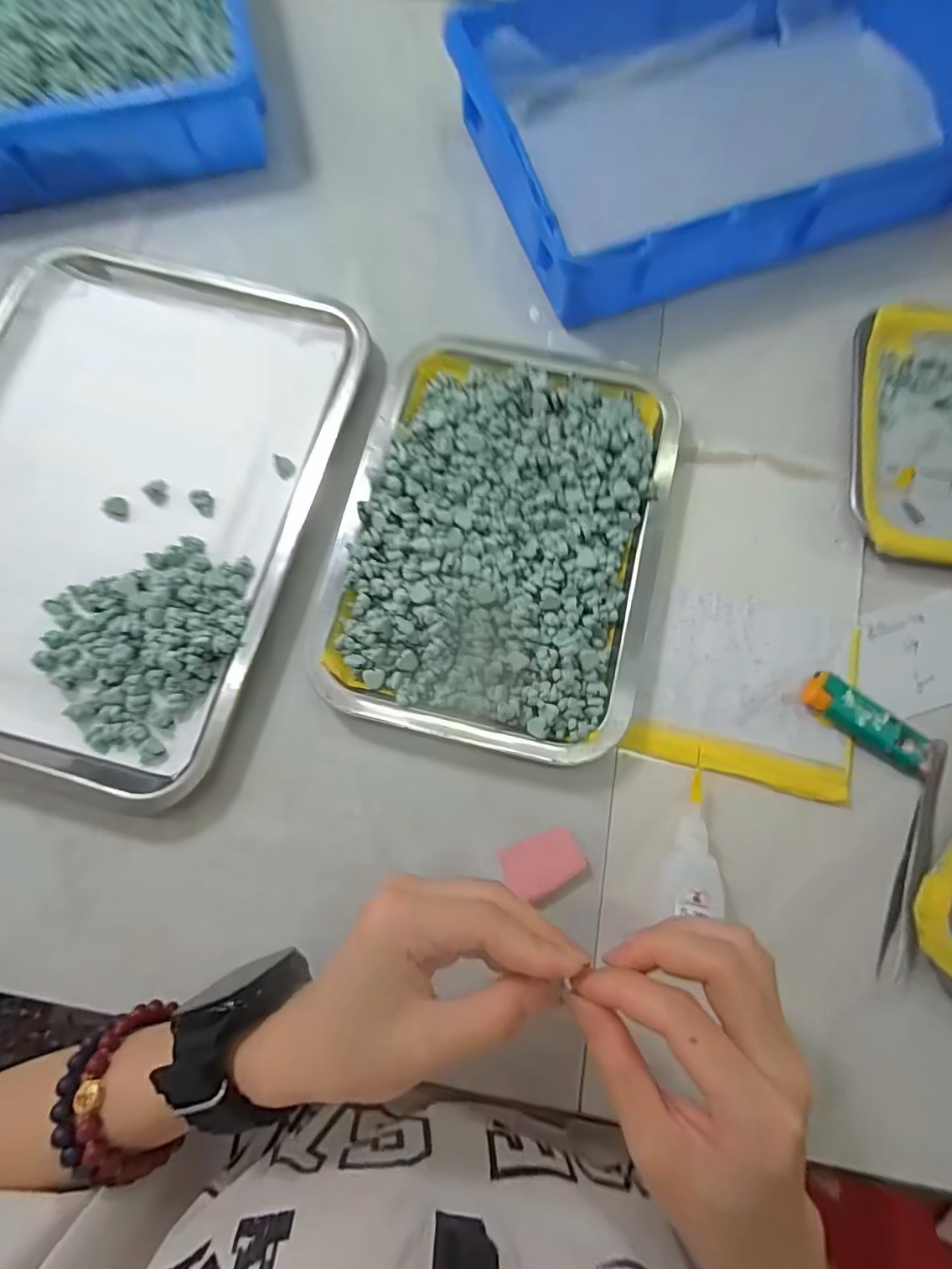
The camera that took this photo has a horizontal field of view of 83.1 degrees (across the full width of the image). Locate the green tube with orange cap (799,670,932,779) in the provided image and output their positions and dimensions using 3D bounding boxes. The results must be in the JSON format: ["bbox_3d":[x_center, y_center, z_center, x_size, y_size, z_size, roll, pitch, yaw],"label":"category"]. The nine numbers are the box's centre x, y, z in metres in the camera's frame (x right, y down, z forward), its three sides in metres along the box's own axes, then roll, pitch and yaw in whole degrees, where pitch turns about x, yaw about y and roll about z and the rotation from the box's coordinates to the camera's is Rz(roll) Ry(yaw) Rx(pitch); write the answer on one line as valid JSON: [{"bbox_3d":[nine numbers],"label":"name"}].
[{"bbox_3d":[0.224,0.050,0.309,0.075,0.013,0.023,34,79,8],"label":"green tube with orange cap"}]

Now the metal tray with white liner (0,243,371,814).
[{"bbox_3d":[-0.237,-0.089,0.347,0.261,0.022,0.343,16,77,5],"label":"metal tray with white liner"}]

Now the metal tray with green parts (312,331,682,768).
[{"bbox_3d":[0.017,-0.065,0.334,0.188,0.027,0.258,12,77,4],"label":"metal tray with green parts"}]

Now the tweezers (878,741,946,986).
[{"bbox_3d":[0.242,0.120,0.292,0.014,0.015,0.131,22,78,6],"label":"tweezers"}]

